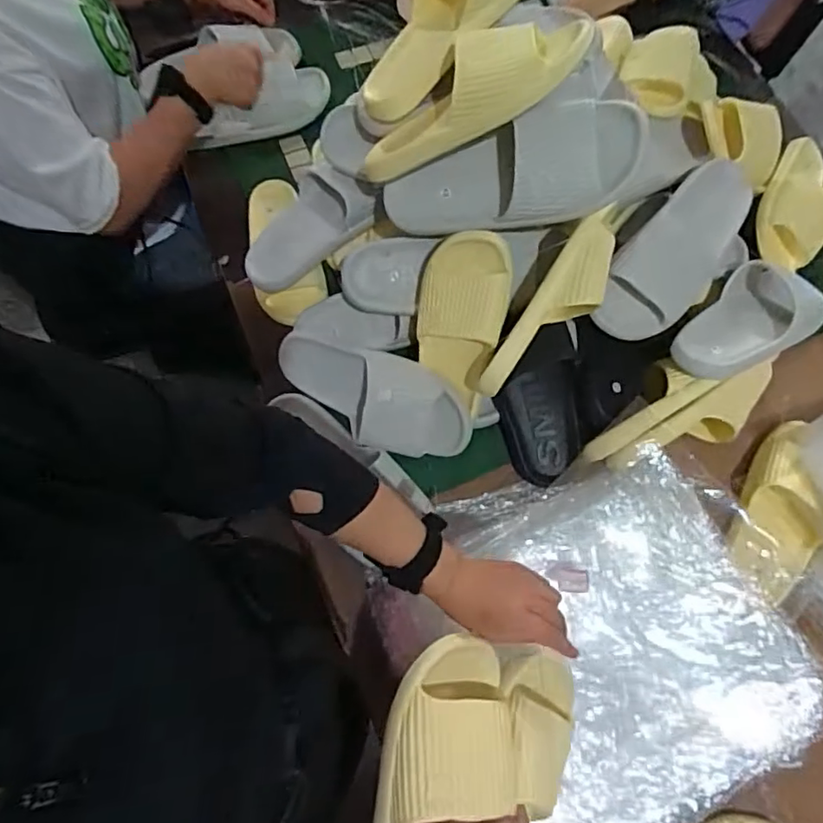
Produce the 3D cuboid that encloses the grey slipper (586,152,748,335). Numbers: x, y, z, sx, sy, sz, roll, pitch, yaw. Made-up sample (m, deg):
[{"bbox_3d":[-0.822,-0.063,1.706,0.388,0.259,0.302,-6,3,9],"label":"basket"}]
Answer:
[{"bbox_3d":[0.316,-0.195,0.689,0.101,0.070,0.244,35,97,9],"label":"grey slipper"}]

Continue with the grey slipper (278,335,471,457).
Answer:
[{"bbox_3d":[-0.055,-0.025,0.748,0.271,0.068,0.113,24,115,20],"label":"grey slipper"}]

